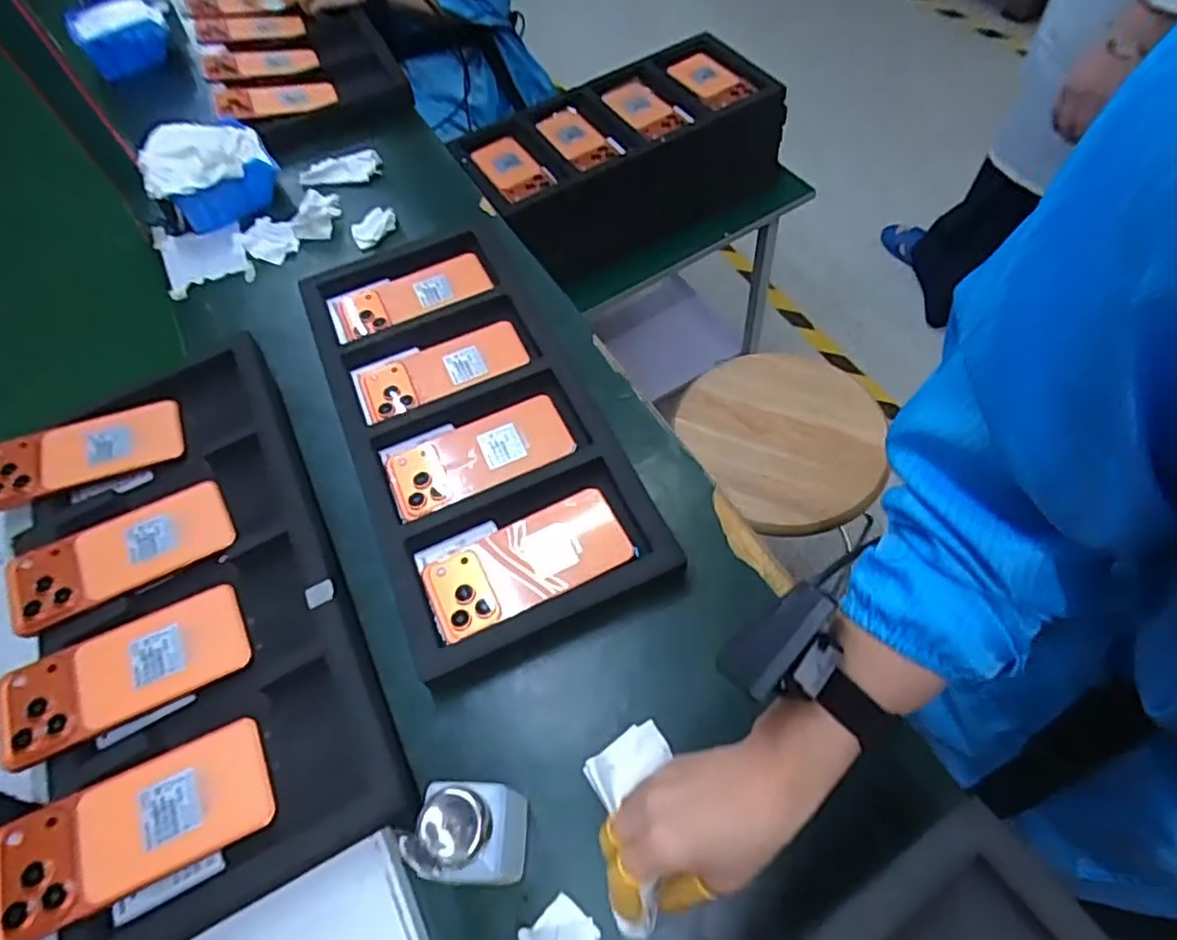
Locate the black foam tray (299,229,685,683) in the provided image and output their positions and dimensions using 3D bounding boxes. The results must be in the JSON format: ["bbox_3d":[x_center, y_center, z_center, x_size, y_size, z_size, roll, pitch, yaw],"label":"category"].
[{"bbox_3d":[-0.120,-0.056,0.639,0.213,0.030,0.466,-21,61,-13],"label":"black foam tray"}]

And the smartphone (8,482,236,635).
[{"bbox_3d":[-0.396,0.067,0.565,0.169,0.011,0.076,-27,62,-16],"label":"smartphone"}]

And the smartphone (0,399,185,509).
[{"bbox_3d":[-0.455,-0.019,0.597,0.159,0.012,0.074,-20,60,-12],"label":"smartphone"}]

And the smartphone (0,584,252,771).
[{"bbox_3d":[-0.341,0.146,0.492,0.160,0.011,0.074,-23,61,-14],"label":"smartphone"}]

